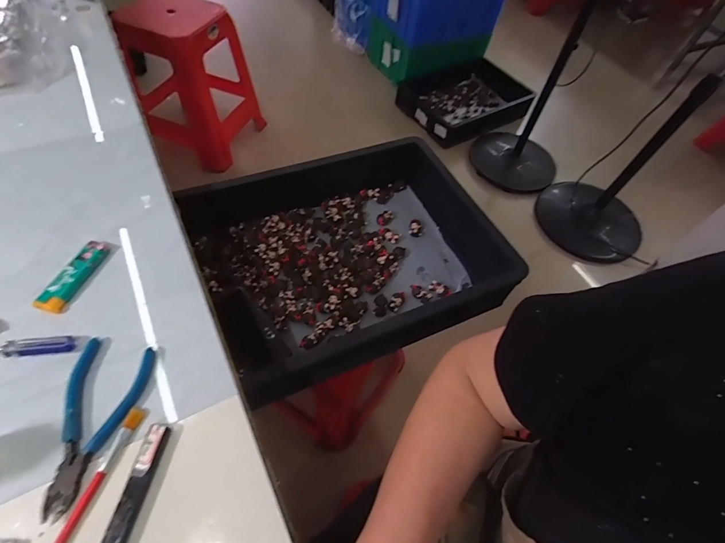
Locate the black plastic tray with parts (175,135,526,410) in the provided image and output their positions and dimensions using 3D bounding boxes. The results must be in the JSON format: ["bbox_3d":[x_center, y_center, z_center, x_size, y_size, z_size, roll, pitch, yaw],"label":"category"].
[{"bbox_3d":[-0.035,-0.048,0.722,0.526,0.127,0.438,-20,61,-17],"label":"black plastic tray with parts"}]

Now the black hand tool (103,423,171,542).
[{"bbox_3d":[-0.169,0.180,0.256,0.014,0.014,0.140,9,57,1],"label":"black hand tool"}]

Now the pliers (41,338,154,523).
[{"bbox_3d":[-0.214,0.118,0.293,0.057,0.009,0.126,4,57,-2],"label":"pliers"}]

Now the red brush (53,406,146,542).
[{"bbox_3d":[-0.200,0.170,0.262,0.010,0.007,0.145,16,57,5],"label":"red brush"}]

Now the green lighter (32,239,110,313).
[{"bbox_3d":[-0.276,0.003,0.358,0.021,0.010,0.080,16,57,6],"label":"green lighter"}]

